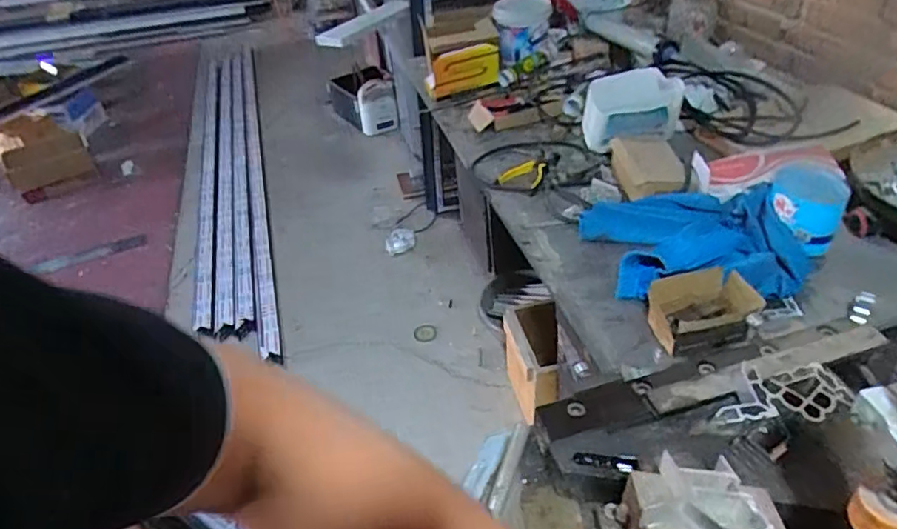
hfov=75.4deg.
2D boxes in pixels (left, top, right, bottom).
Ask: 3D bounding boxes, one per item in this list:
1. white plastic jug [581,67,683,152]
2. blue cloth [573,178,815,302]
[{"bbox_3d":[0.415,-0.353,1.315,0.193,0.121,0.142,-6,39,0],"label":"white plastic jug"},{"bbox_3d":[0.418,-0.051,1.015,0.350,0.097,0.247,2,40,9],"label":"blue cloth"}]

